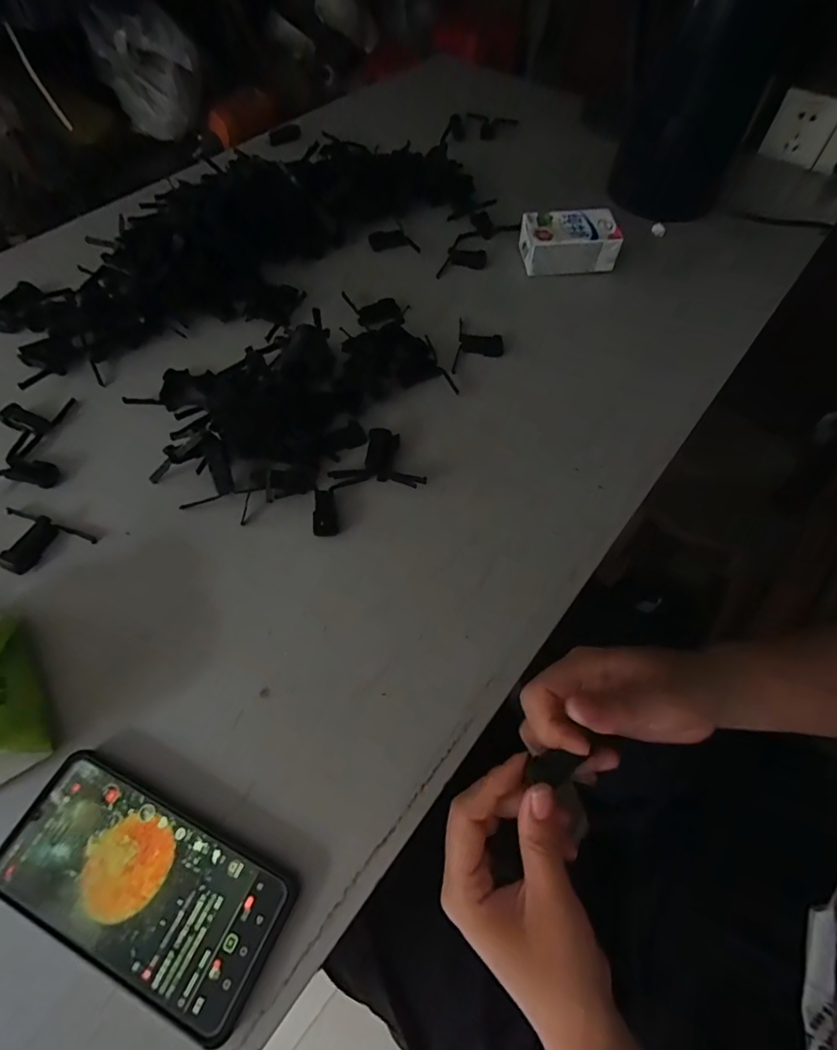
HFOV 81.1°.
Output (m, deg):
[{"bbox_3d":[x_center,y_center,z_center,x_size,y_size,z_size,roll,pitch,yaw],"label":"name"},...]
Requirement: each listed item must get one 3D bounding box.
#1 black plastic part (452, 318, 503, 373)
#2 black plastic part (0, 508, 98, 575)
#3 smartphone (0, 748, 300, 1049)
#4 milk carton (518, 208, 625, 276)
[{"bbox_3d":[0.066,-0.196,0.521,0.050,0.013,0.081,8,60,3],"label":"black plastic part"},{"bbox_3d":[-0.314,0.014,0.394,0.082,0.014,0.048,17,61,9],"label":"black plastic part"},{"bbox_3d":[-0.162,0.210,0.289,0.168,0.016,0.079,23,62,12],"label":"smartphone"},{"bbox_3d":[0.180,-0.338,0.584,0.108,0.043,0.065,0,60,-1],"label":"milk carton"}]

